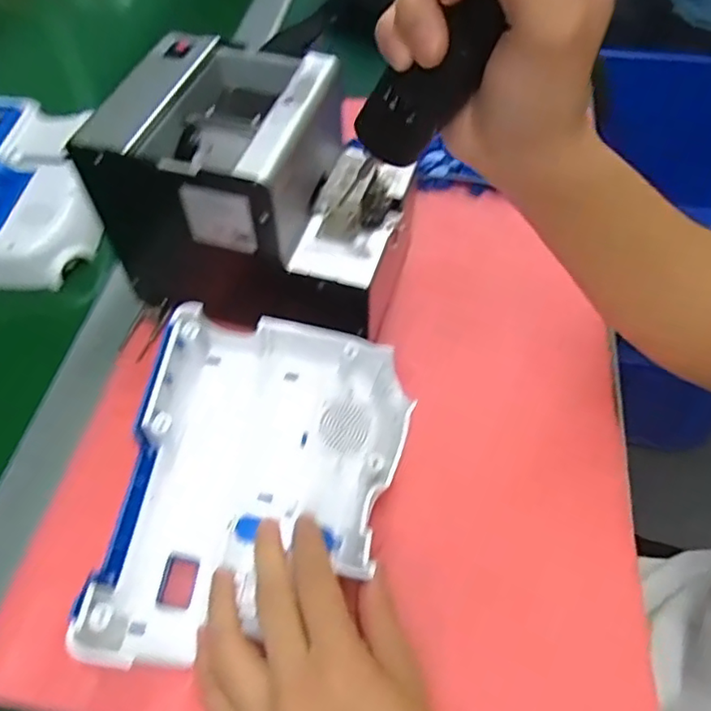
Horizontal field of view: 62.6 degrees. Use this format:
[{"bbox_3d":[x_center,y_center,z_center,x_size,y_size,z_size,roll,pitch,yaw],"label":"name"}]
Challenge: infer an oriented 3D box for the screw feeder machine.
[{"bbox_3d":[-0.059,-0.106,0.397,0.176,0.151,0.124,15,59,12],"label":"screw feeder machine"}]

